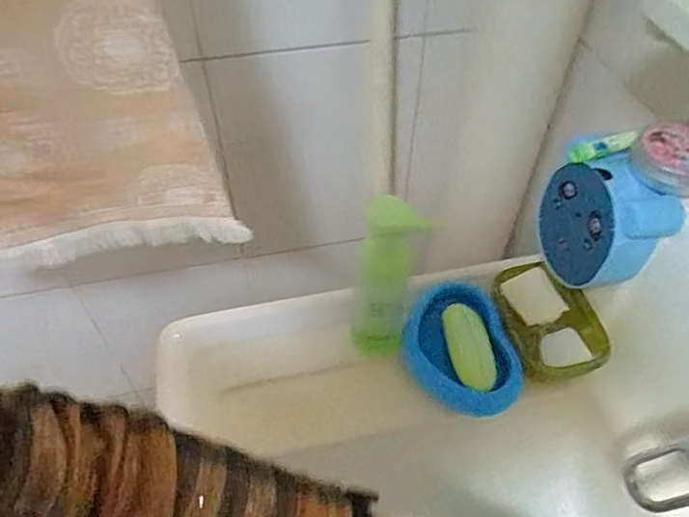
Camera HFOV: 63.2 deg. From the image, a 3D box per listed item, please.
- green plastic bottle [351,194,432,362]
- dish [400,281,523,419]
[{"bbox_3d":[0.033,0.024,0.481,0.053,0.187,0.036,17,52,14],"label":"green plastic bottle"},{"bbox_3d":[0.105,0.082,0.526,0.099,0.034,0.125,-8,50,-7],"label":"dish"}]

